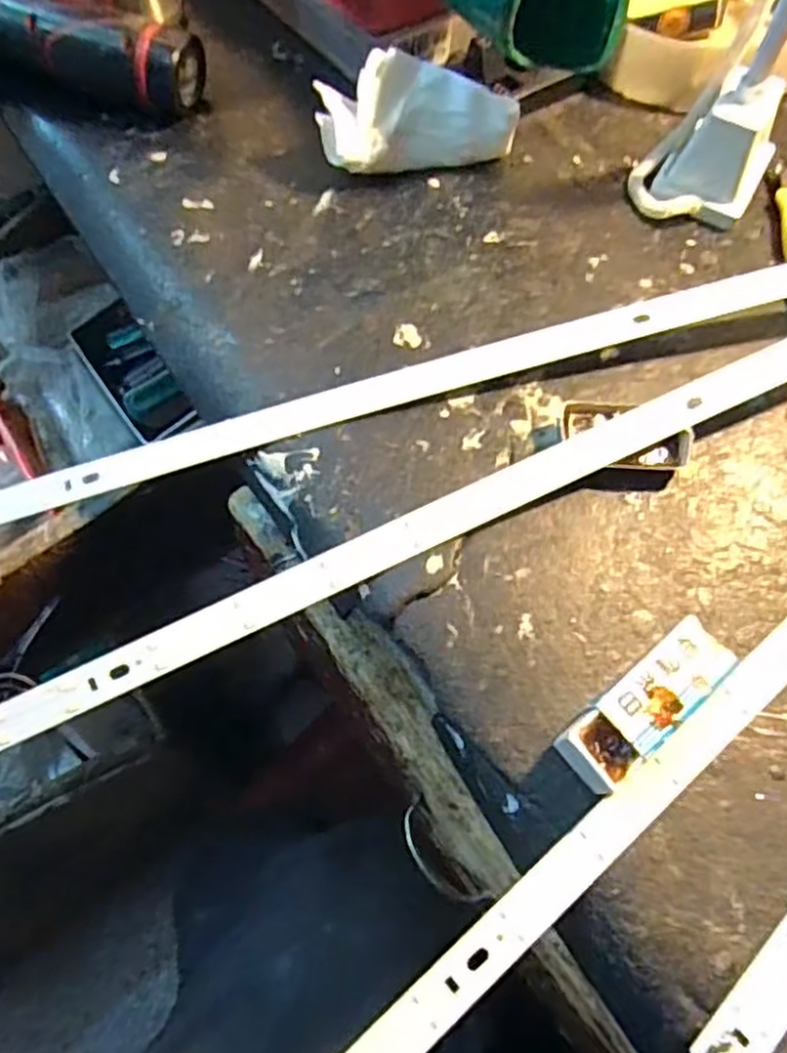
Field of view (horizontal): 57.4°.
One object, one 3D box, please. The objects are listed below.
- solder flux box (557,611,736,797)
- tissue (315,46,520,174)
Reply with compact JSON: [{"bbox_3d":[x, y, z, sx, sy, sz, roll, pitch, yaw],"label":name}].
[{"bbox_3d":[0.079,0.058,0.230,0.062,0.020,0.021,-37,69,-18],"label":"solder flux box"},{"bbox_3d":[0.011,-0.197,0.347,0.092,0.044,0.034,-10,63,-6],"label":"tissue"}]

